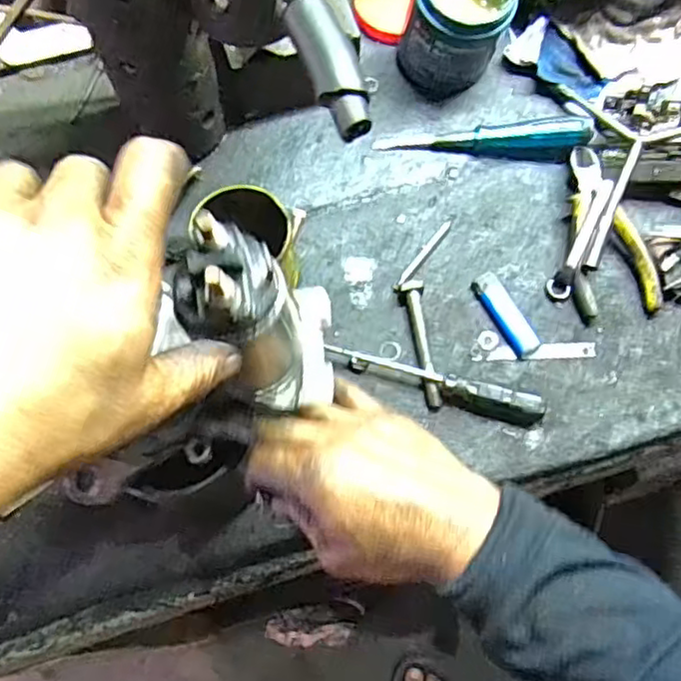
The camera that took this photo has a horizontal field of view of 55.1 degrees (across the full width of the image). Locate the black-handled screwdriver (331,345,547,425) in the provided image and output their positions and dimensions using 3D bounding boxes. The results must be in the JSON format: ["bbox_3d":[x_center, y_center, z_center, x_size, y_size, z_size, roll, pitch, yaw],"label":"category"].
[{"bbox_3d":[0.078,0.035,0.551,0.184,0.027,0.023,17,70,8],"label":"black-handled screwdriver"}]

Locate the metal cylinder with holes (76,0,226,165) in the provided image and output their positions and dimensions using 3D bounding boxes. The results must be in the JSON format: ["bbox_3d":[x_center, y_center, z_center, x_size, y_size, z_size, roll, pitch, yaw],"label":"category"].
[{"bbox_3d":[-0.150,-0.250,0.523,0.085,0.210,0.096,-8,69,-2],"label":"metal cylinder with holes"}]

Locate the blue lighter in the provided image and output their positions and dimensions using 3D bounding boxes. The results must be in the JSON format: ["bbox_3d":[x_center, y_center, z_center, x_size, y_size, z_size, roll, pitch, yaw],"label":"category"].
[{"bbox_3d":[0.147,-0.023,0.578,0.025,0.013,0.082,-26,71,-8],"label":"blue lighter"}]

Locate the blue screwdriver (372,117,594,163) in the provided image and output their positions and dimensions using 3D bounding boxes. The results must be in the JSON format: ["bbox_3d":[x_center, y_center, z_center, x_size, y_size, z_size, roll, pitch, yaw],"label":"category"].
[{"bbox_3d":[0.131,-0.192,0.606,0.188,0.036,0.033,6,69,3],"label":"blue screwdriver"}]

